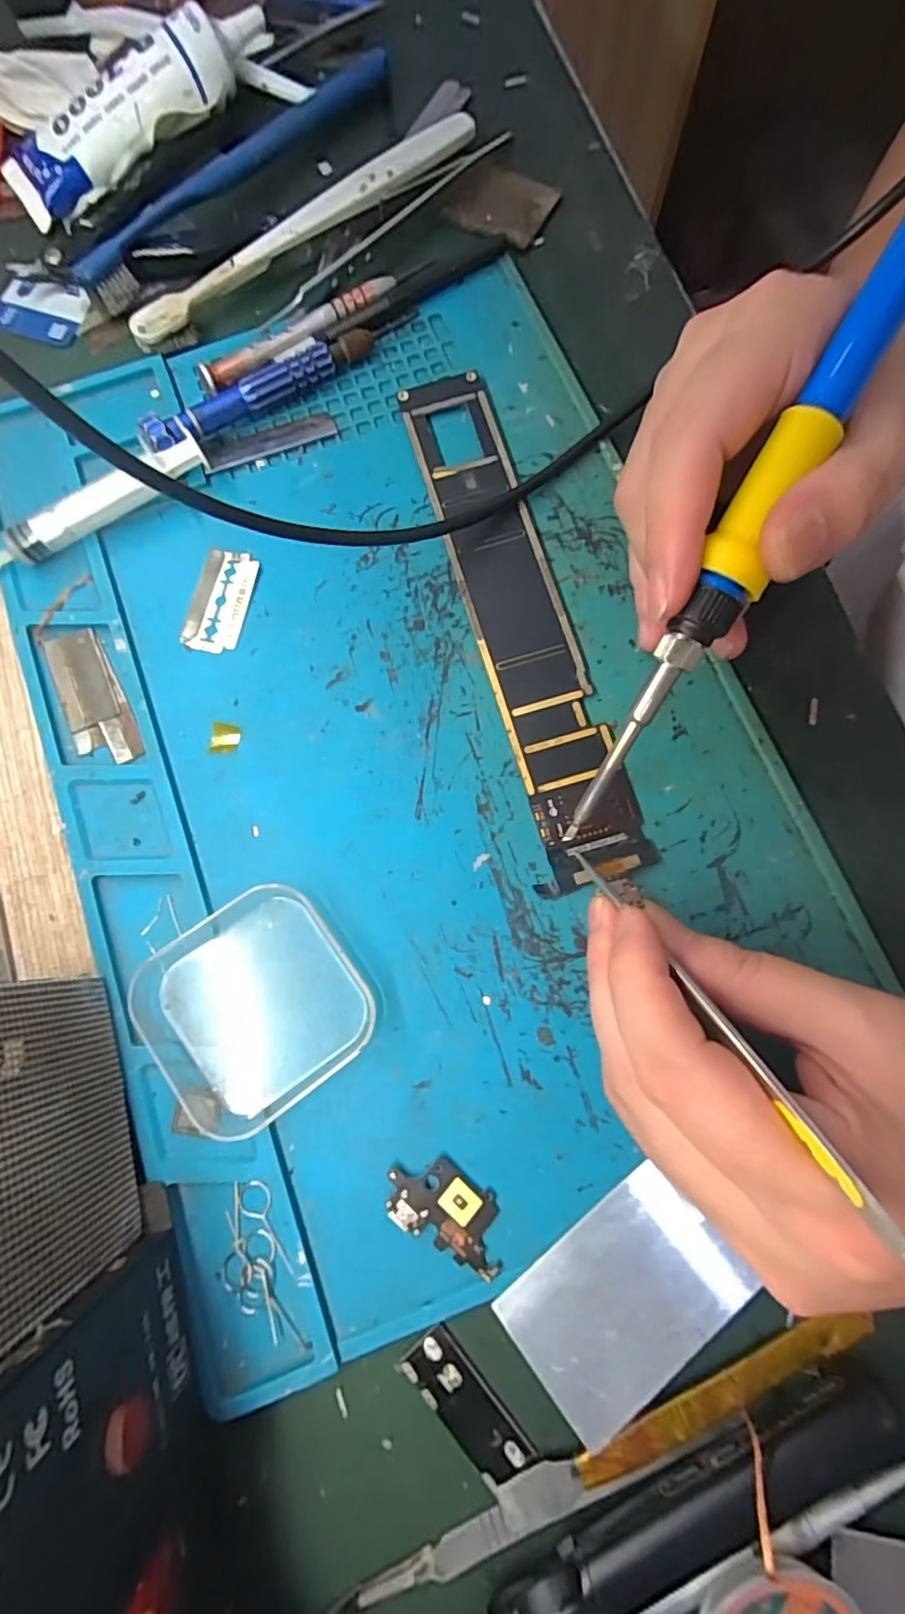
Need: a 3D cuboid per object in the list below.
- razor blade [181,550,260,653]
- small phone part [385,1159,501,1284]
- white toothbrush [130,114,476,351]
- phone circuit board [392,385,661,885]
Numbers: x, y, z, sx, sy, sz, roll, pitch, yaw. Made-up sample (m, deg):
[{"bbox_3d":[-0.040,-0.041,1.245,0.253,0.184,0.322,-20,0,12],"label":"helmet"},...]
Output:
[{"bbox_3d":[-0.091,-0.081,0.228,0.022,0.004,0.042,12,79,4],"label":"razor blade"},{"bbox_3d":[-0.001,0.125,0.181,0.041,0.004,0.022,31,81,7],"label":"small phone part"},{"bbox_3d":[-0.062,-0.255,0.258,0.184,0.010,0.016,-39,80,-6],"label":"white toothbrush"},{"bbox_3d":[0.025,-0.076,0.222,0.036,0.006,0.211,-15,79,-2],"label":"phone circuit board"}]

